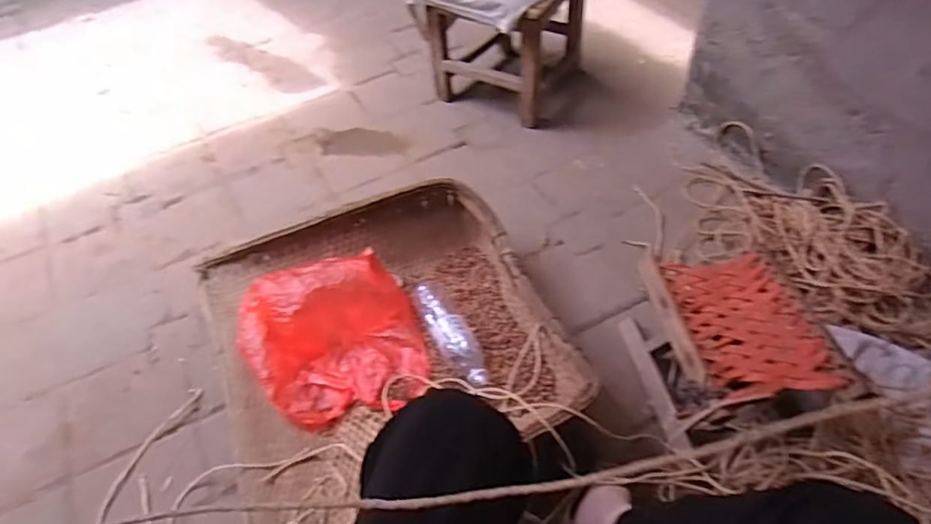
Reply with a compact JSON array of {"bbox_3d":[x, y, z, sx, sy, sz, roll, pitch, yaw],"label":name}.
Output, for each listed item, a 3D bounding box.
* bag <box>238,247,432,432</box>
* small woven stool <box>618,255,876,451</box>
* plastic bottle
[{"bbox_3d":[-0.230,0.121,1.026,0.300,0.115,0.279,-13,49,-5],"label":"bag"},{"bbox_3d":[0.406,0.143,0.927,0.248,0.182,0.280,-6,49,1],"label":"small woven stool"},{"bbox_3d":[-0.032,0.114,1.048,0.065,0.050,0.253,-23,51,-13],"label":"plastic bottle"}]

